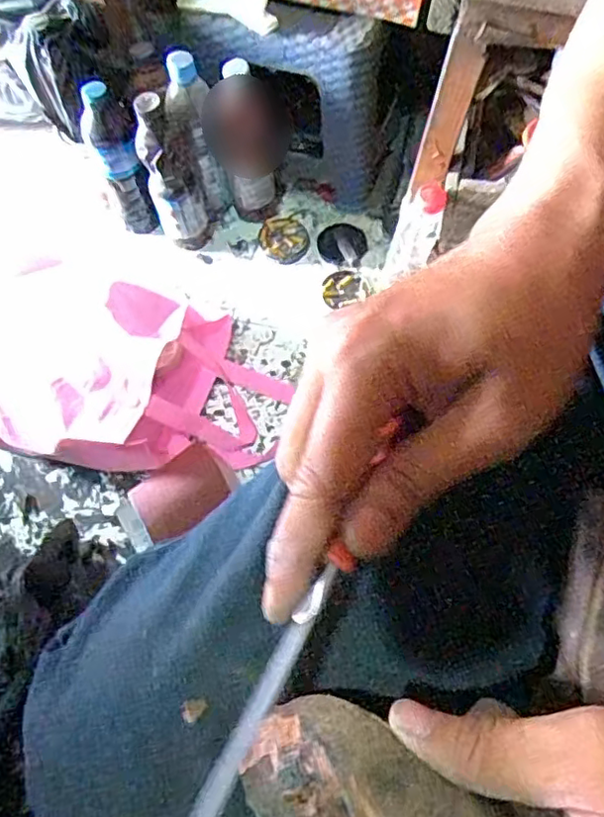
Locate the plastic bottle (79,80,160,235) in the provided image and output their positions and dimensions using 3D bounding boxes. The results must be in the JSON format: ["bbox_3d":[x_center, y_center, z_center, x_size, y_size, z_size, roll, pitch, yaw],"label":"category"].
[{"bbox_3d":[-0.247,-0.332,0.836,0.059,0.223,0.071,-23,67,-7],"label":"plastic bottle"}]

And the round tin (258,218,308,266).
[{"bbox_3d":[-0.025,-0.246,0.888,0.069,0.019,0.074,-1,66,3],"label":"round tin"}]

